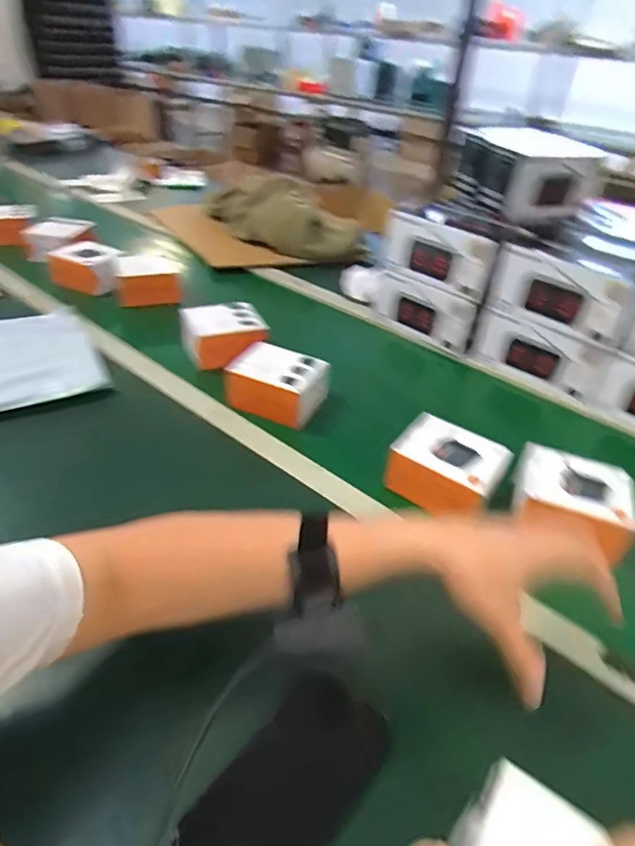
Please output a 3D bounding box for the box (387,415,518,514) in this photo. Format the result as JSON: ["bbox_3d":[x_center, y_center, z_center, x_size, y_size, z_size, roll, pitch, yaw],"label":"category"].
[{"bbox_3d":[0.160,0.055,0.640,0.124,0.066,0.100,27,42,25],"label":"box"}]

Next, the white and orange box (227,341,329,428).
[{"bbox_3d":[-0.059,-0.059,0.767,0.130,0.064,0.100,18,39,15],"label":"white and orange box"}]

